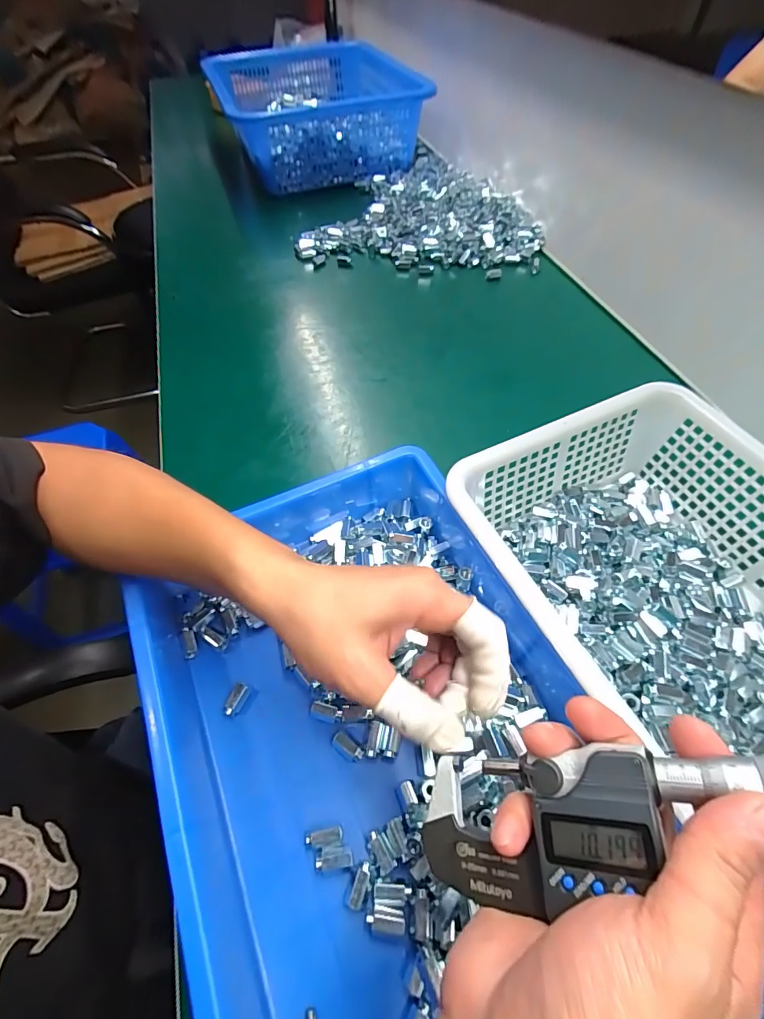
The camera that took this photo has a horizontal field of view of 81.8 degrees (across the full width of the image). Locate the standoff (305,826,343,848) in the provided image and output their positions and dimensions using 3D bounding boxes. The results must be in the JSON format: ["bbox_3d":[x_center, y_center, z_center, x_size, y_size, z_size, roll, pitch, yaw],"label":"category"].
[{"bbox_3d":[-0.035,0.197,0.264,0.023,0.007,0.008,-10,56,-2],"label":"standoff"}]

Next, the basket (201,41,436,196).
[{"bbox_3d":[-0.147,-0.819,0.906,0.355,0.121,0.481,-19,56,-9],"label":"basket"}]

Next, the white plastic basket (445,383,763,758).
[{"bbox_3d":[0.216,0.067,0.303,0.220,0.087,0.310,-24,57,-12],"label":"white plastic basket"}]

